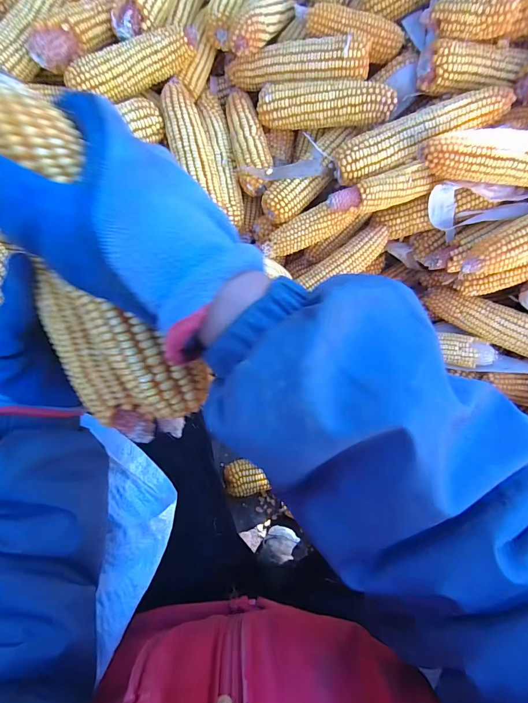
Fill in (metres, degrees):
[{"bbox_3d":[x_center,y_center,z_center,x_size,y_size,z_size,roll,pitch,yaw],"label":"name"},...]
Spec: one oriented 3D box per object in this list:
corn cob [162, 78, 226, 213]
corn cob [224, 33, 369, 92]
[{"bbox_3d":[-0.103,-0.292,0.487,0.057,0.043,0.201,-15,92,-8],"label":"corn cob"},{"bbox_3d":[0.041,-0.402,0.488,0.209,0.049,0.049,11,88,22],"label":"corn cob"}]

